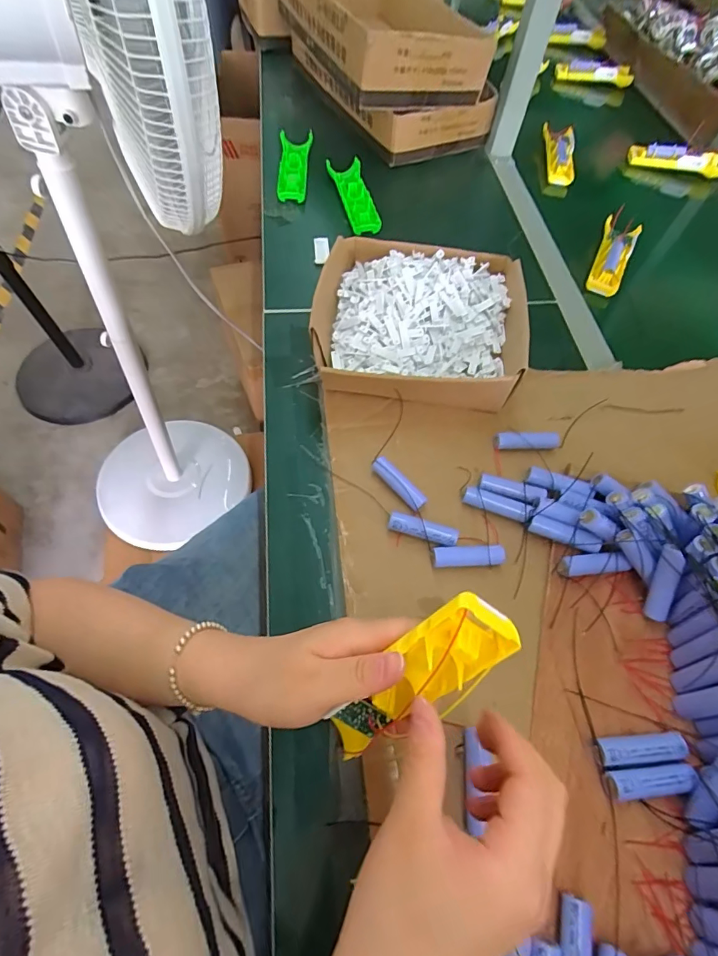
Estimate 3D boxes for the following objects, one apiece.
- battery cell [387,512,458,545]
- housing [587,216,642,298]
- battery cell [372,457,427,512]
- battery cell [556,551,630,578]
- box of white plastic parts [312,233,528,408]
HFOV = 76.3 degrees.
[{"bbox_3d":[0.061,0.050,0.438,0.067,0.021,0.017,14,60,3],"label":"battery cell"},{"bbox_3d":[0.382,-0.339,0.688,0.052,0.031,0.159,26,62,10],"label":"housing"},{"bbox_3d":[0.039,0.007,0.457,0.015,0.021,0.066,-38,70,-22],"label":"battery cell"},{"bbox_3d":[0.211,0.080,0.415,0.067,0.021,0.019,-5,61,-8],"label":"battery cell"},{"bbox_3d":[0.075,-0.181,0.544,0.243,0.064,0.236,10,60,1],"label":"box of white plastic parts"}]

